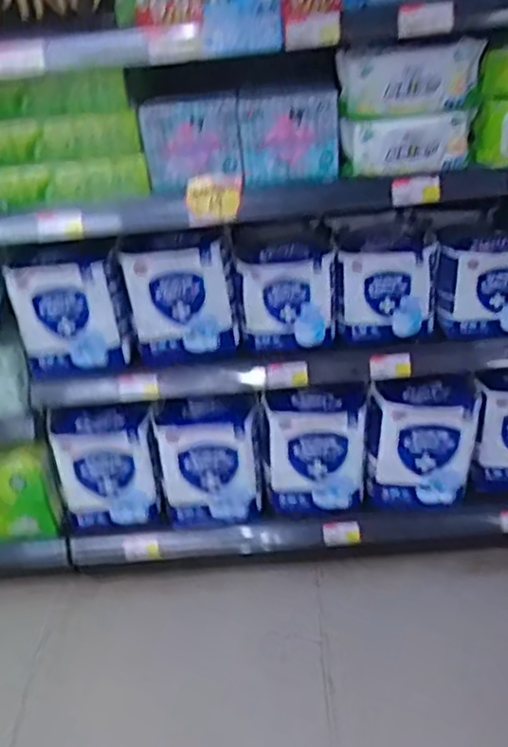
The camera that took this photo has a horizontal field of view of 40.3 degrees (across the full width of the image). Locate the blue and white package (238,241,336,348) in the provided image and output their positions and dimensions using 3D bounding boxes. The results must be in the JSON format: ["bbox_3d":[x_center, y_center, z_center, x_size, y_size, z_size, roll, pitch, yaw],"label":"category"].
[{"bbox_3d":[0.072,-0.165,1.489,0.201,0.217,0.056,-10,35,-5],"label":"blue and white package"}]

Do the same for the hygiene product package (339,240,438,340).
[{"bbox_3d":[0.292,-0.180,1.514,0.219,0.196,0.056,-9,35,-4],"label":"hygiene product package"}]

